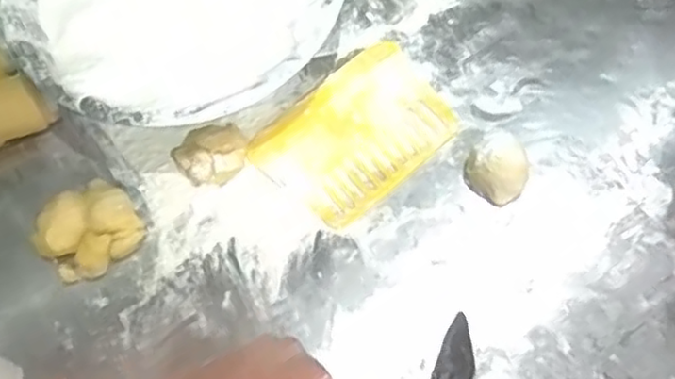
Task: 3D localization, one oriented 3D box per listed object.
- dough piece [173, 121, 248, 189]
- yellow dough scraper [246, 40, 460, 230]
[{"bbox_3d":[-0.104,-0.031,0.565,0.059,0.029,0.047,-38,72,-12],"label":"dough piece"},{"bbox_3d":[0.018,-0.049,0.579,0.160,0.009,0.112,-39,73,-12],"label":"yellow dough scraper"}]

